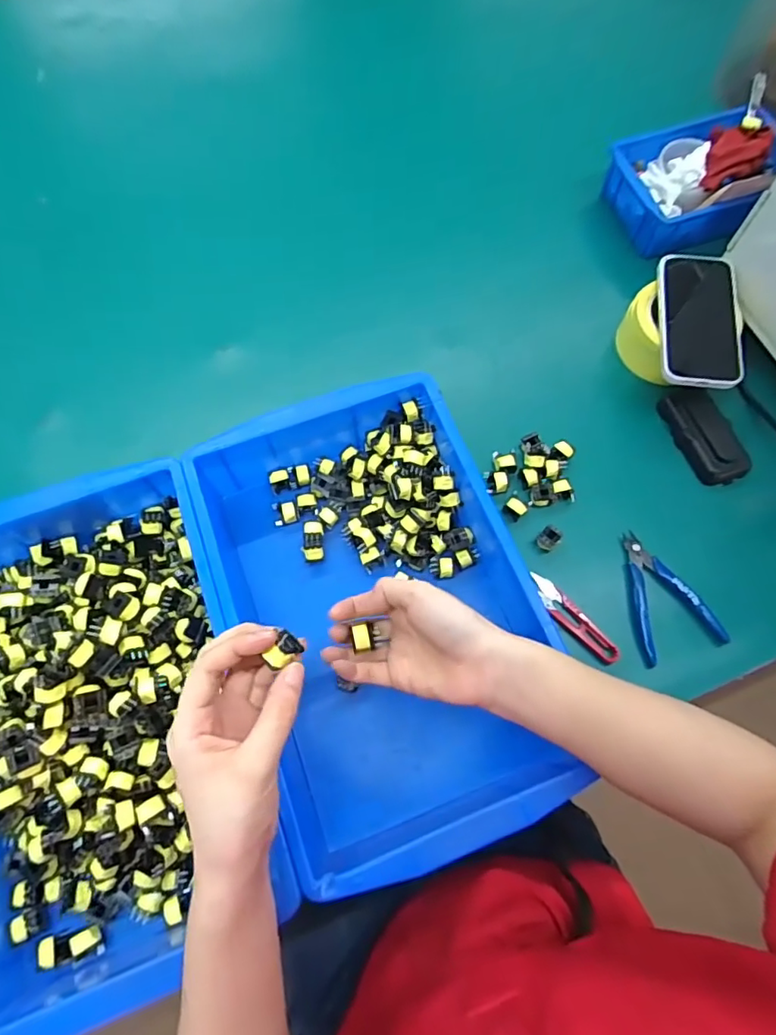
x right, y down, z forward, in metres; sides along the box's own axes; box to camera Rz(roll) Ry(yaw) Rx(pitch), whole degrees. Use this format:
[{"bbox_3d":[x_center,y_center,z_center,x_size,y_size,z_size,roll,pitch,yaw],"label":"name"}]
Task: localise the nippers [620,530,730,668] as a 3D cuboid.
[{"bbox_3d":[0.253,0.071,0.519,0.075,0.021,0.119,-19,72,-7],"label":"nippers"}]

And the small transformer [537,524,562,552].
[{"bbox_3d":[0.154,0.021,0.527,0.019,0.021,0.020,36,74,11],"label":"small transformer"}]

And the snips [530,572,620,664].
[{"bbox_3d":[0.168,0.093,0.509,0.023,0.014,0.101,-37,75,-12],"label":"snips"}]

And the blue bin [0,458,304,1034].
[{"bbox_3d":[-0.228,0.150,0.427,0.231,0.082,0.372,-19,72,-7],"label":"blue bin"}]

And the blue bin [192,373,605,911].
[{"bbox_3d":[-0.011,0.071,0.473,0.231,0.089,0.371,-19,72,-7],"label":"blue bin"}]

